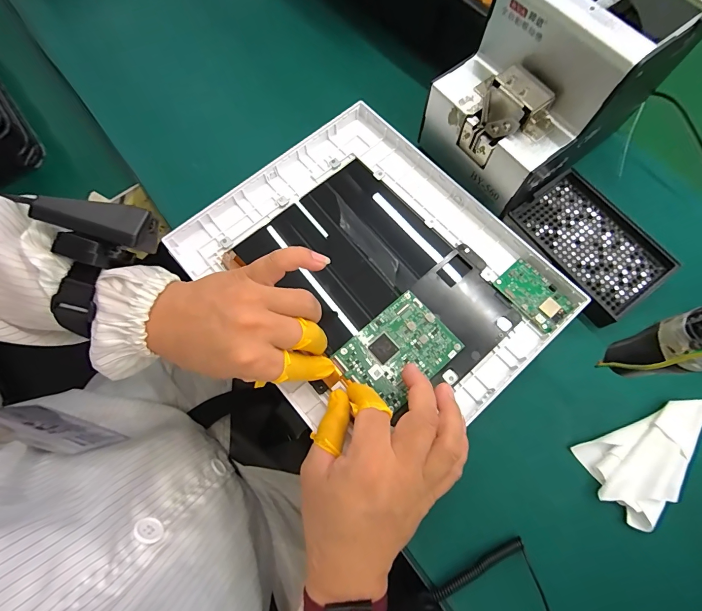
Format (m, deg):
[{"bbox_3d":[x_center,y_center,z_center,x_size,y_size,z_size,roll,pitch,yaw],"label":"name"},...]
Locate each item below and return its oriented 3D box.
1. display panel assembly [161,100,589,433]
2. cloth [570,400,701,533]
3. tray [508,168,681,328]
[{"bbox_3d":[0.018,-0.031,0.324,0.249,0.028,0.301,-40,74,-11],"label":"display panel assembly"},{"bbox_3d":[0.249,0.126,0.283,0.111,0.012,0.065,-22,74,-7],"label":"cloth"},{"bbox_3d":[0.229,-0.061,0.332,0.103,0.017,0.134,-32,76,-10],"label":"tray"}]

